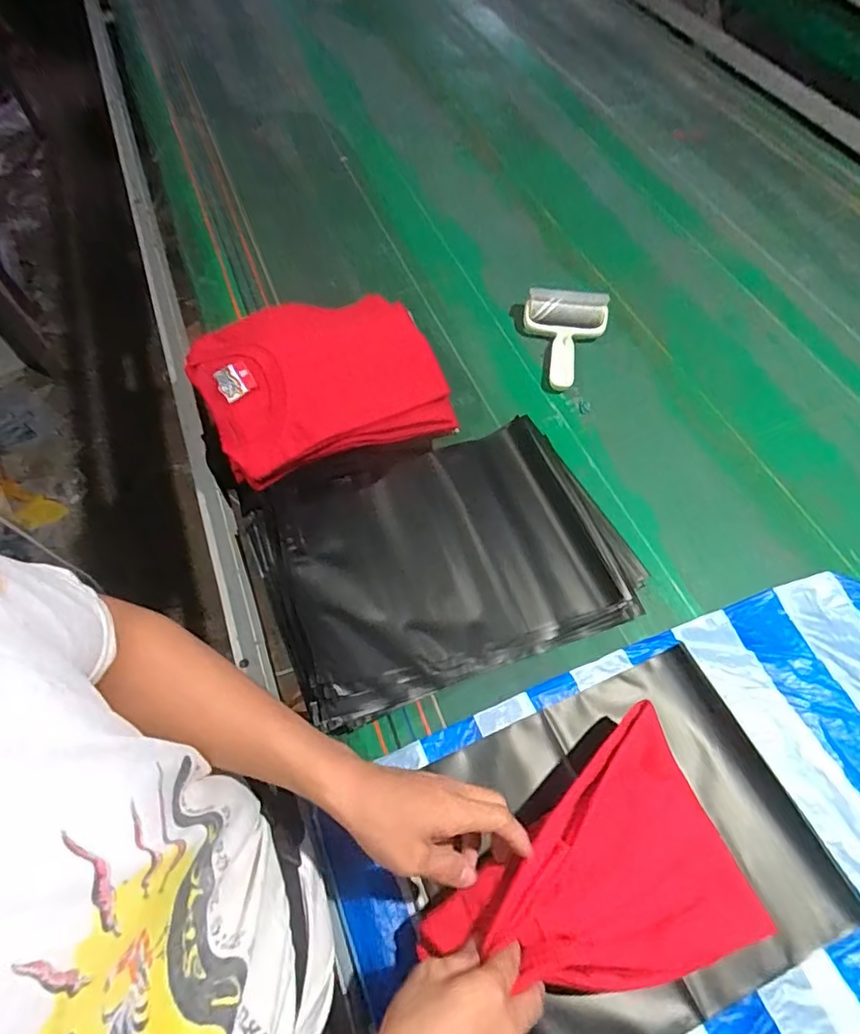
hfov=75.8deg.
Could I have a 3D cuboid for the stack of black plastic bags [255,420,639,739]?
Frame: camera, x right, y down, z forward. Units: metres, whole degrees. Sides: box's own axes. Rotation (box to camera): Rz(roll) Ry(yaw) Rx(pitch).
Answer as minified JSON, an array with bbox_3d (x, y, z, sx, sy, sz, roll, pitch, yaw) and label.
[{"bbox_3d":[0.016,0.040,0.633,0.395,0.054,0.288,-20,61,-8],"label":"stack of black plastic bags"}]

